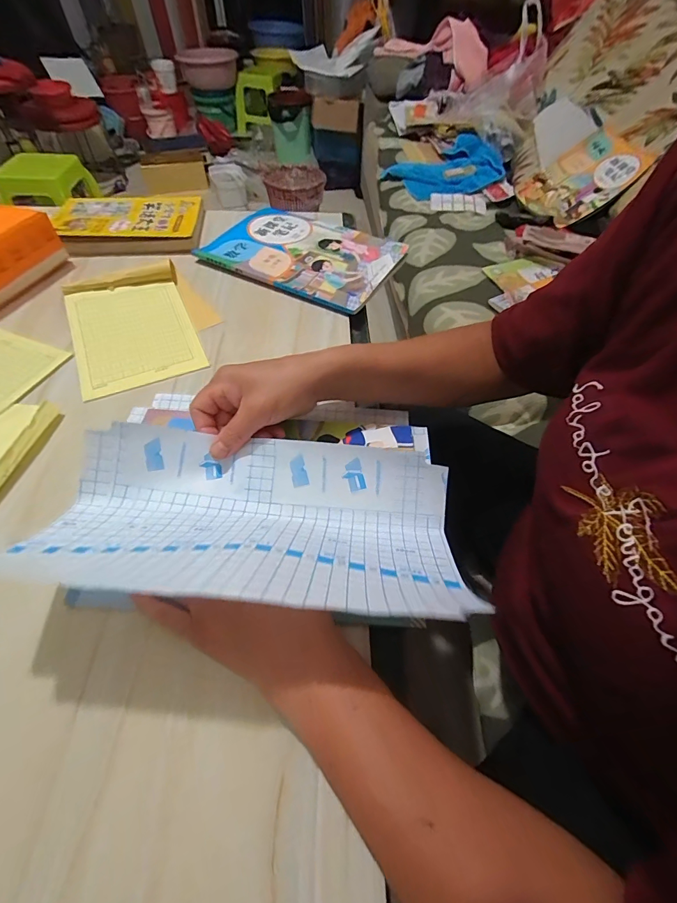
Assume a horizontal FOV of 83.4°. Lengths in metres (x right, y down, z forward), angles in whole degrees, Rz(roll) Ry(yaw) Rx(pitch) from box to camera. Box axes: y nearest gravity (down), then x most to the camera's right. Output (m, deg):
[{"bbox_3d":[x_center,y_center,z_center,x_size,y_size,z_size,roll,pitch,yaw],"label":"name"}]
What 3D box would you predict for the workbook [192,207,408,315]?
[{"bbox_3d":[-0.049,-0.293,0.555,0.259,0.010,0.196,25,58,15],"label":"workbook"}]

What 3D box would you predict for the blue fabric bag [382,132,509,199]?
[{"bbox_3d":[0.324,-0.856,1.138,0.308,0.065,0.249,-19,57,-14],"label":"blue fabric bag"}]

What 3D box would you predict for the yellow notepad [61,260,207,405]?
[{"bbox_3d":[-0.241,-0.150,0.446,0.128,0.027,0.193,-20,58,-15],"label":"yellow notepad"}]

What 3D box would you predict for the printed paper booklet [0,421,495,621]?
[{"bbox_3d":[-0.064,0.036,0.258,0.289,0.099,0.158,8,55,4],"label":"printed paper booklet"}]

